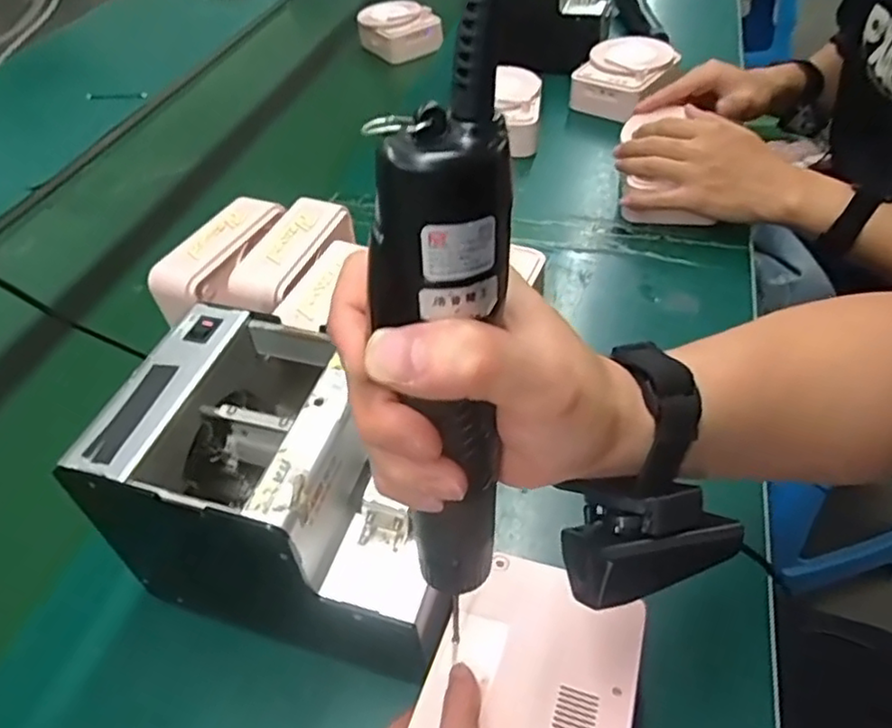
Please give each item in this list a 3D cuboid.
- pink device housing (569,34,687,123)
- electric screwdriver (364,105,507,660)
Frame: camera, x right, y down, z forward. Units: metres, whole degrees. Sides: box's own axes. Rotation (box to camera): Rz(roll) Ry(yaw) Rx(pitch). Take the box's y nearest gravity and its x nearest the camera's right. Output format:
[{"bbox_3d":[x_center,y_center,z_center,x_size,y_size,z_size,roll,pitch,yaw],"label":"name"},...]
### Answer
[{"bbox_3d":[0.227,-0.363,0.851,0.100,0.076,0.111,28,55,30],"label":"pink device housing"},{"bbox_3d":[0.002,0.014,0.231,0.039,0.196,0.030,-19,43,-16],"label":"electric screwdriver"}]

